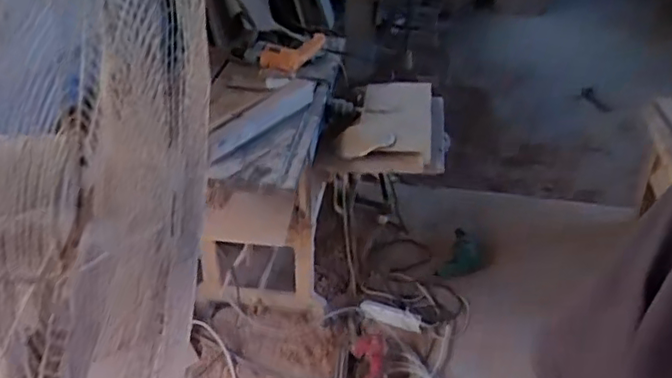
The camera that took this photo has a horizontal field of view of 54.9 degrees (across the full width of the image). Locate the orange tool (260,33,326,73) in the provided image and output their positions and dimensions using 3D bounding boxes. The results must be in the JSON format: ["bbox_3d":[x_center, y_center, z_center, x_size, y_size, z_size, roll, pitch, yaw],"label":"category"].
[{"bbox_3d":[-0.112,-0.346,1.652,0.126,0.045,0.139,19,62,25],"label":"orange tool"}]

